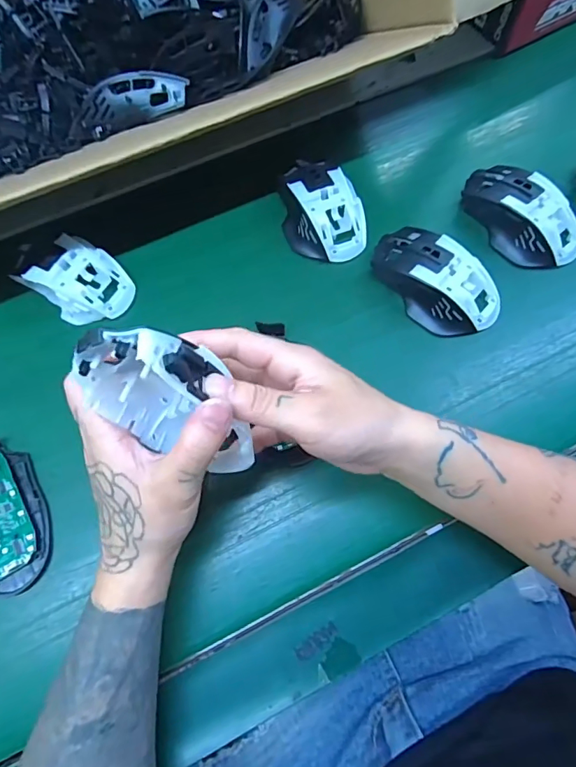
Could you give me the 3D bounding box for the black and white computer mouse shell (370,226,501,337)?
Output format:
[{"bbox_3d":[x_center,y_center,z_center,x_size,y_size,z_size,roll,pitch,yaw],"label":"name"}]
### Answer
[{"bbox_3d":[0.125,-0.088,0.388,0.114,0.033,0.064,39,75,12],"label":"black and white computer mouse shell"}]

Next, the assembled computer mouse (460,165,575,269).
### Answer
[{"bbox_3d":[0.209,-0.152,0.410,0.061,0.034,0.114,-43,76,-13],"label":"assembled computer mouse"}]

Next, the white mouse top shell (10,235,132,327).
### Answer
[{"bbox_3d":[-0.178,-0.088,0.396,0.076,0.031,0.066,39,75,12],"label":"white mouse top shell"}]

